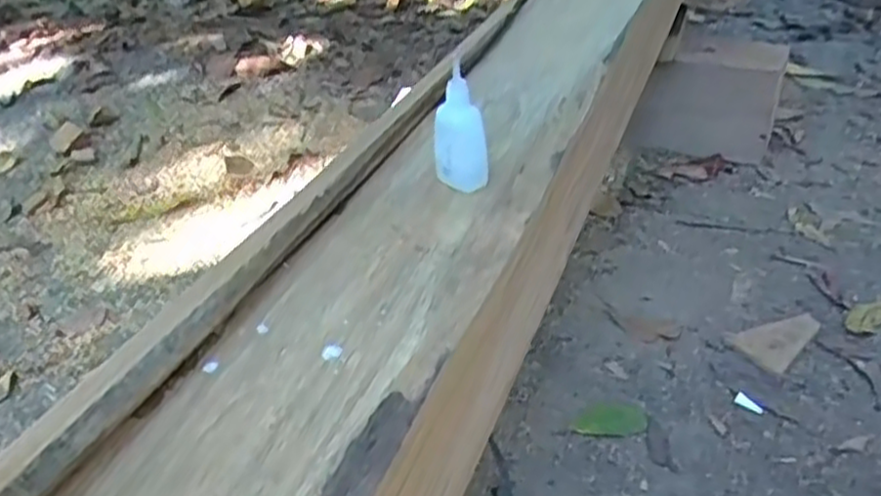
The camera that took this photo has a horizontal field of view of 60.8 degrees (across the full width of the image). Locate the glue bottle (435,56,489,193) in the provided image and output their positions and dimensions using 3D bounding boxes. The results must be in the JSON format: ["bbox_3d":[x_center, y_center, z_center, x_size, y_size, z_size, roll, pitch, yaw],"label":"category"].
[{"bbox_3d":[0.015,-0.083,0.533,0.022,0.091,0.040,-20,37,-23],"label":"glue bottle"}]

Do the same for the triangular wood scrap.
[{"bbox_3d":[0.452,0.115,1.011,0.140,0.013,0.080,-27,42,-36],"label":"triangular wood scrap"}]

